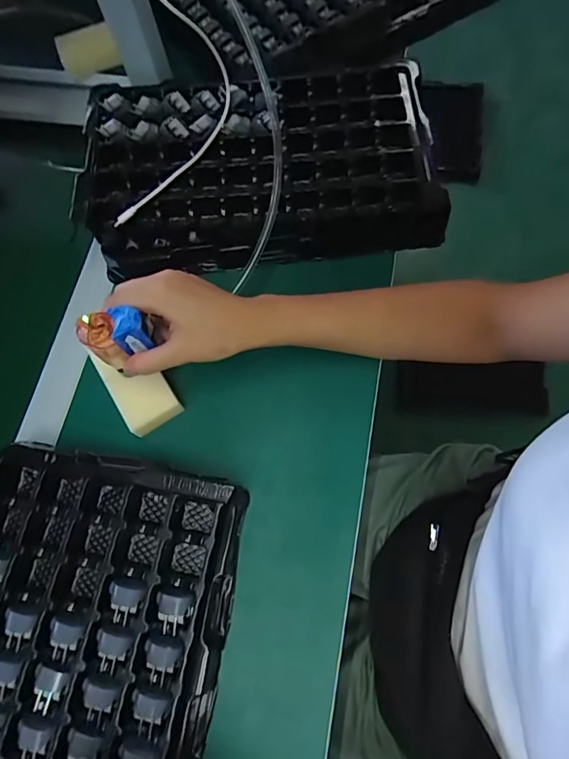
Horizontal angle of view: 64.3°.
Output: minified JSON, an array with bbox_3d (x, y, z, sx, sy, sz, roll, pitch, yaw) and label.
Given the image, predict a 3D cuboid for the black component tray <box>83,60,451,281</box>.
[{"bbox_3d":[-0.021,-0.231,0.494,0.363,0.069,0.204,-4,69,2],"label":"black component tray"}]

